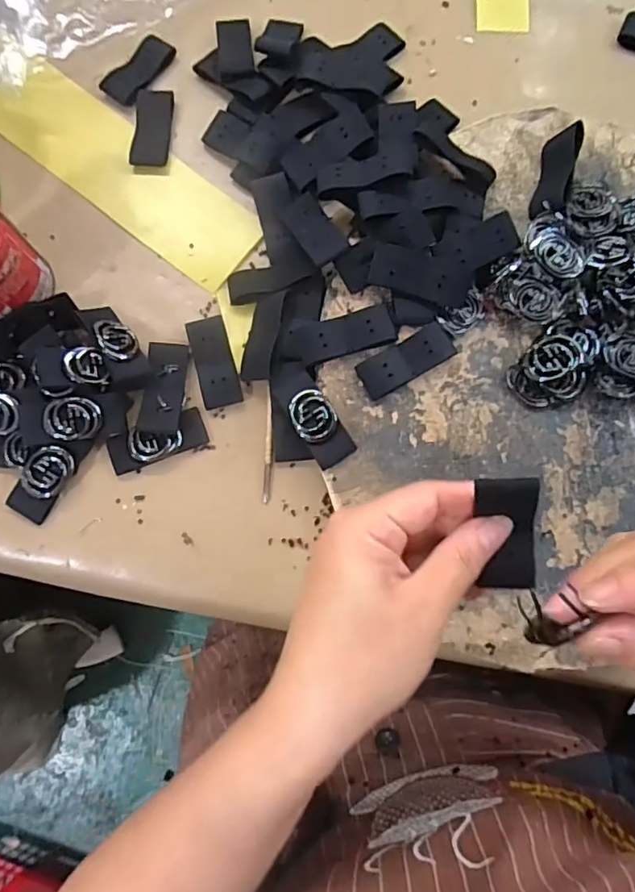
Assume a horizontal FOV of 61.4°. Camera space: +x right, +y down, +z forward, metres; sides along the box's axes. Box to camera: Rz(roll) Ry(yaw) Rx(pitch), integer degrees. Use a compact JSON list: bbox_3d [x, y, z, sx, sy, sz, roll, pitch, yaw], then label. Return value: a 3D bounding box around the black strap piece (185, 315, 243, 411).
[{"bbox_3d":[-0.068,-0.056,0.350,0.025,0.005,0.062,-15,79,-4],"label":"black strap piece"}]

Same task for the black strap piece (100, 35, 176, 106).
[{"bbox_3d":[-0.132,-0.276,0.393,0.030,0.004,0.059,34,79,6],"label":"black strap piece"}]

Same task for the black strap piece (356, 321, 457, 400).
[{"bbox_3d":[0.056,-0.054,0.334,0.061,0.007,0.024,-31,80,-7],"label":"black strap piece"}]

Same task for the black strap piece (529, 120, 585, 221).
[{"bbox_3d":[0.156,-0.177,0.350,0.018,0.025,0.061,13,78,2],"label":"black strap piece"}]

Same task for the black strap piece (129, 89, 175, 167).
[{"bbox_3d":[-0.119,-0.230,0.384,0.028,0.004,0.060,2,78,-1],"label":"black strap piece"}]

